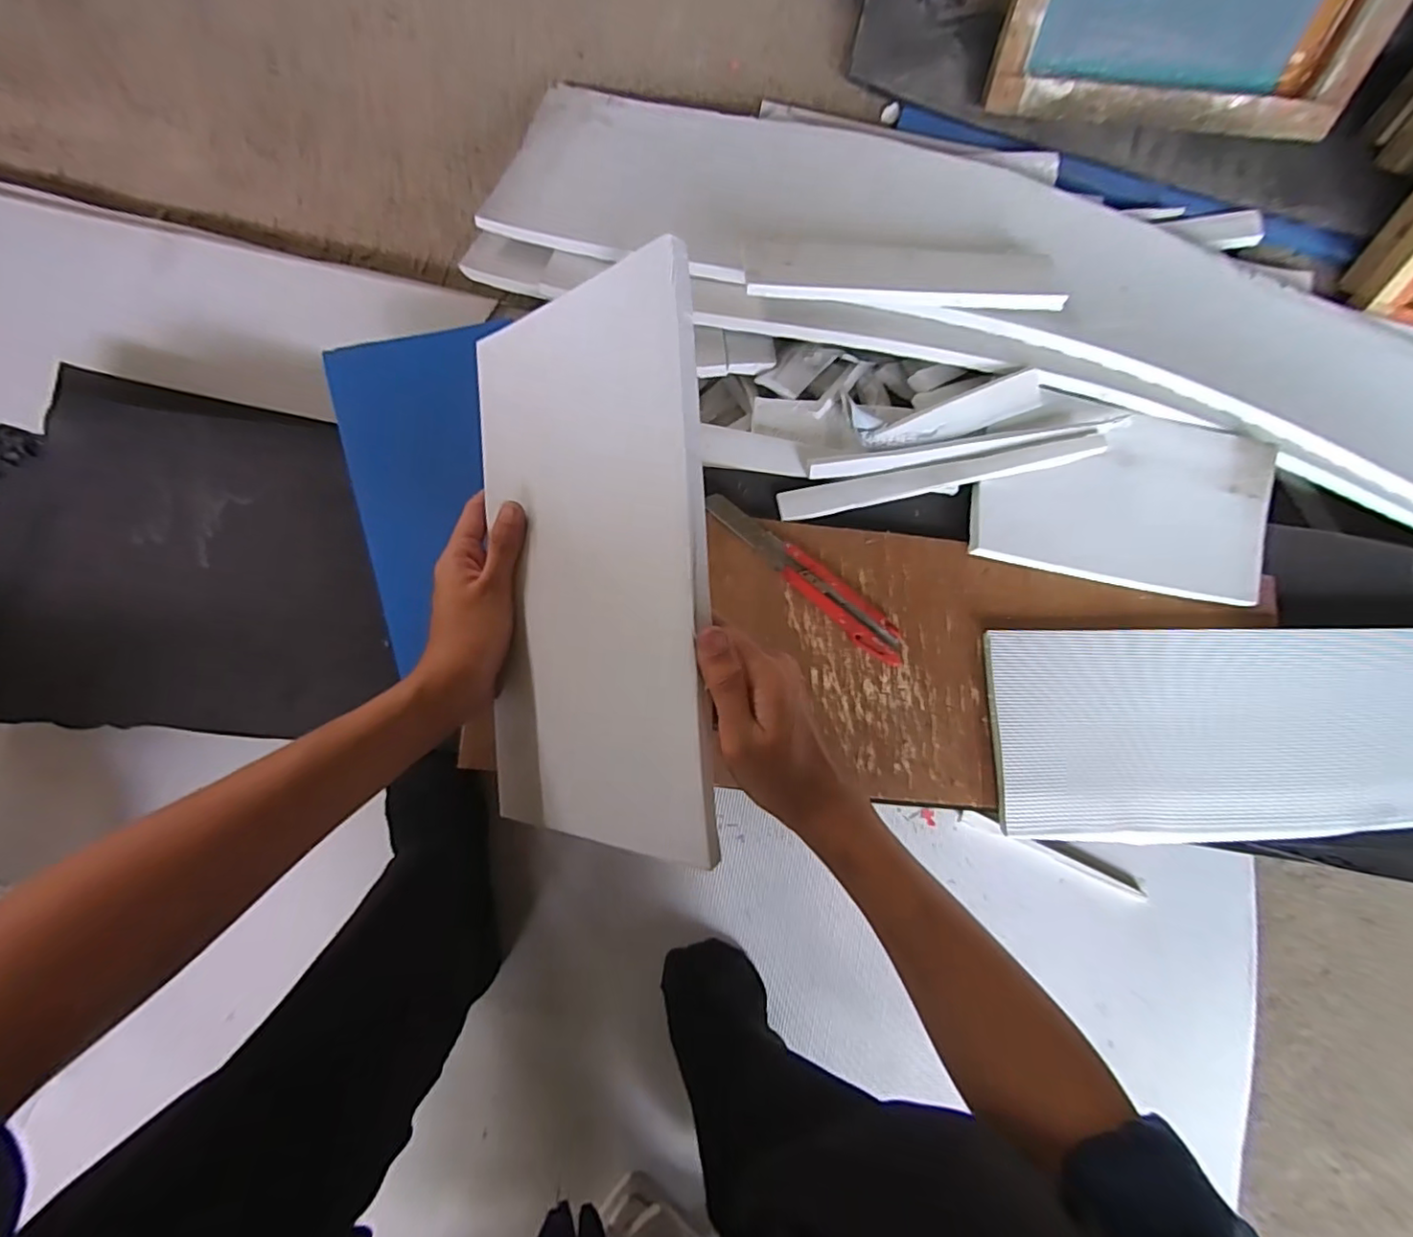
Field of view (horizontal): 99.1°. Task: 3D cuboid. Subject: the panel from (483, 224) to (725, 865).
[{"bbox_3d":[-0.063,-0.025,0.314,0.148,0.011,0.277,-2,91,37],"label":"panel"}]

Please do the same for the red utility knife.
[{"bbox_3d":[0.086,-0.037,0.508,0.204,0.016,0.032,41,81,1],"label":"red utility knife"}]

